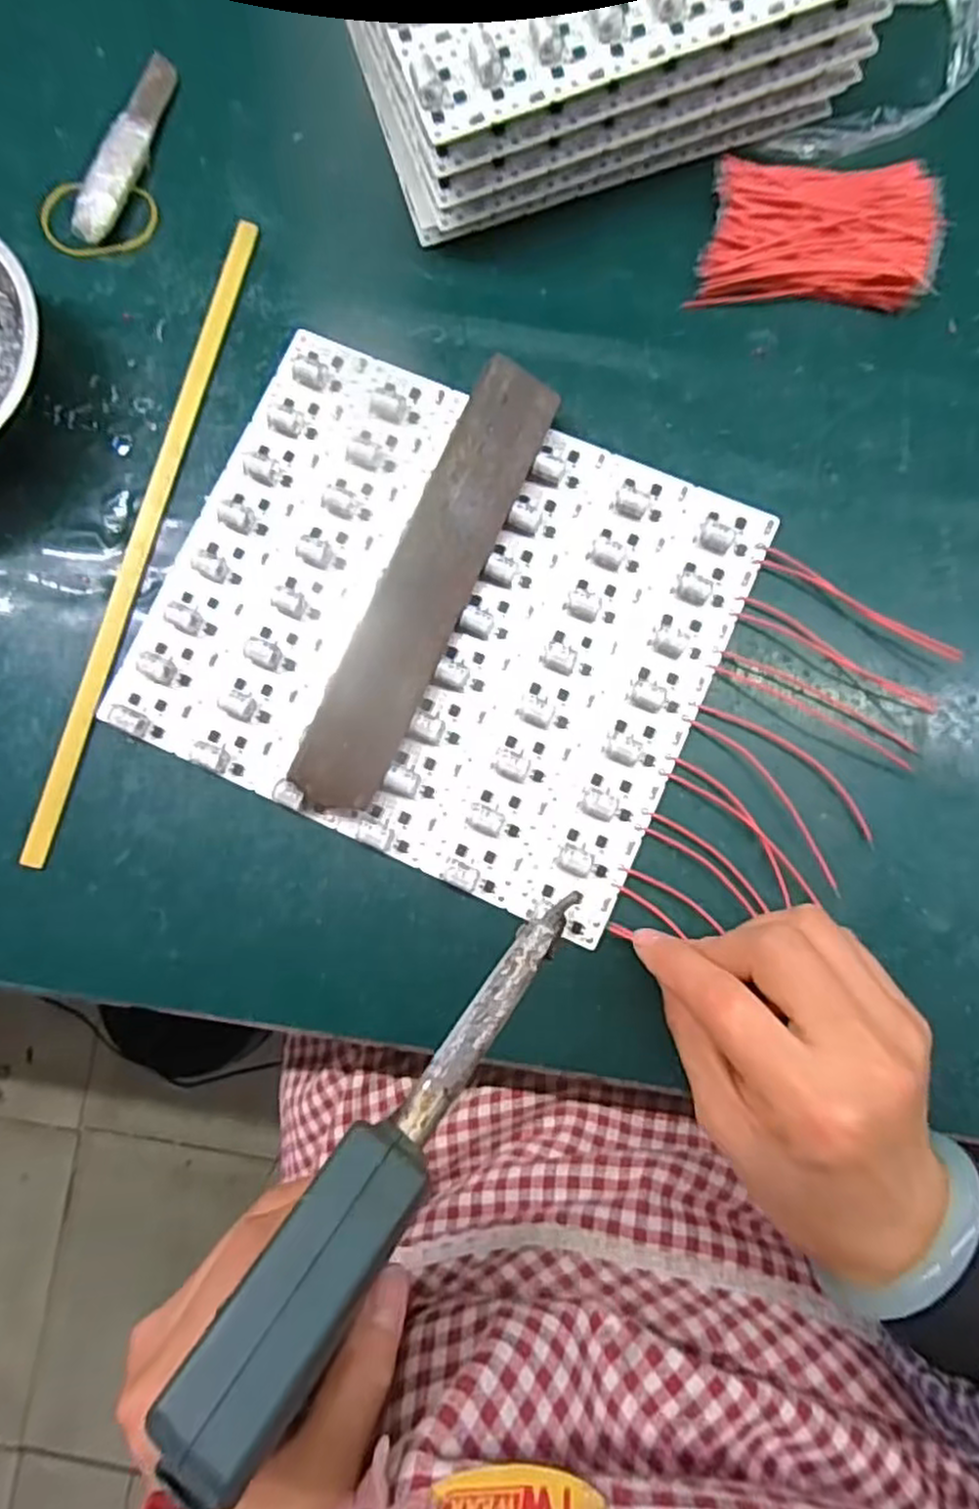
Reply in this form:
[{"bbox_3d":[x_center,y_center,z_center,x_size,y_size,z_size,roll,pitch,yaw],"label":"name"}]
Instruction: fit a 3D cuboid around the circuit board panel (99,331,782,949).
[{"bbox_3d":[-0.022,-0.060,0.317,0.234,0.012,0.201,24,85,6],"label":"circuit board panel"}]

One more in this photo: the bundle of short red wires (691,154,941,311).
[{"bbox_3d":[0.151,-0.238,0.332,0.103,0.015,0.066,5,83,4],"label":"bundle of short red wires"}]

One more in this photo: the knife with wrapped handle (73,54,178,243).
[{"bbox_3d":[-0.178,-0.300,0.357,0.022,0.010,0.105,18,84,5],"label":"knife with wrapped handle"}]

